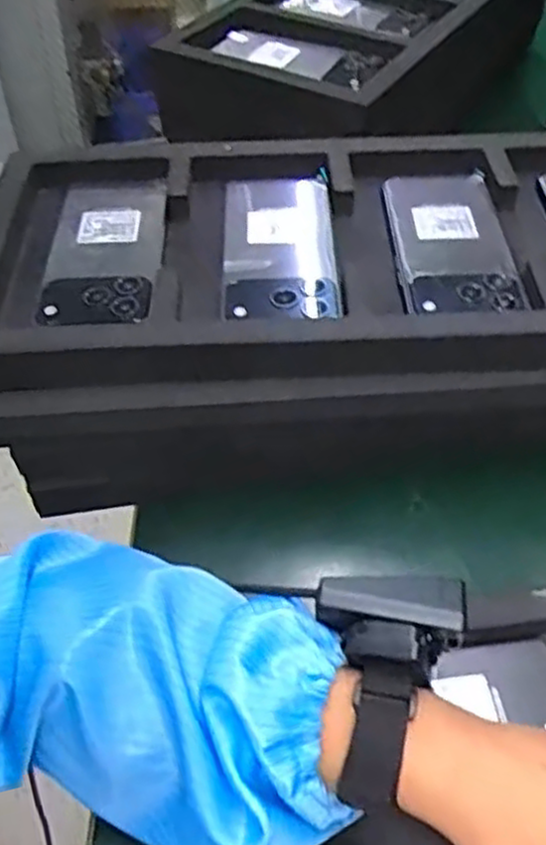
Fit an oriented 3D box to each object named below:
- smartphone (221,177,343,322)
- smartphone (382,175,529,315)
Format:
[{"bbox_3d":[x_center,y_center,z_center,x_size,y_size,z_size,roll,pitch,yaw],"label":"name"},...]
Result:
[{"bbox_3d":[0.003,-0.124,0.520,0.074,0.009,0.194,-1,49,-1],"label":"smartphone"},{"bbox_3d":[0.120,-0.121,0.507,0.078,0.015,0.182,1,49,1],"label":"smartphone"}]

